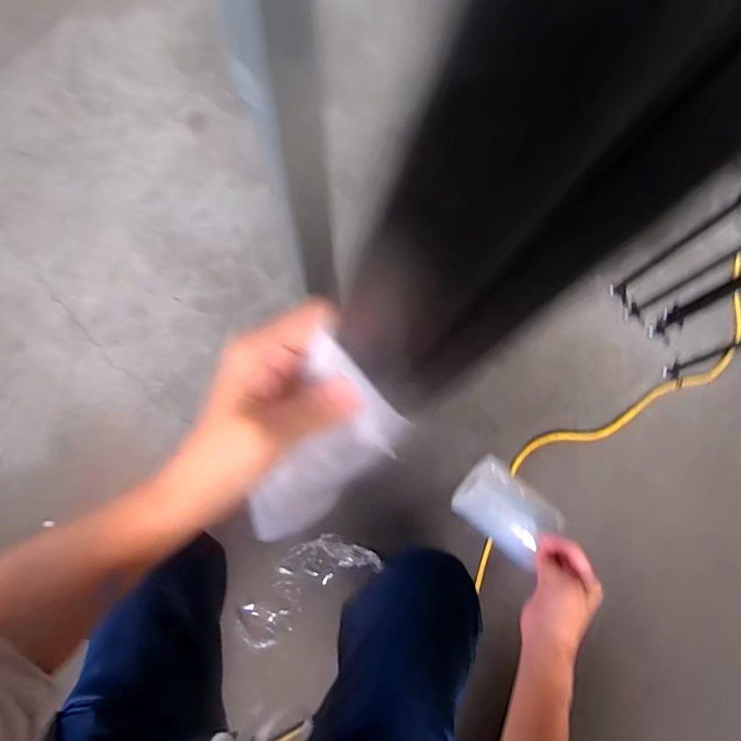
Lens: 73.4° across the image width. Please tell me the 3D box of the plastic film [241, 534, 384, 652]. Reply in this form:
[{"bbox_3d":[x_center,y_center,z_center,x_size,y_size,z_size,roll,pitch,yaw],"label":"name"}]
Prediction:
[{"bbox_3d":[-0.123,0.388,0.917,0.272,0.045,0.119,-31,78,-11],"label":"plastic film"}]

